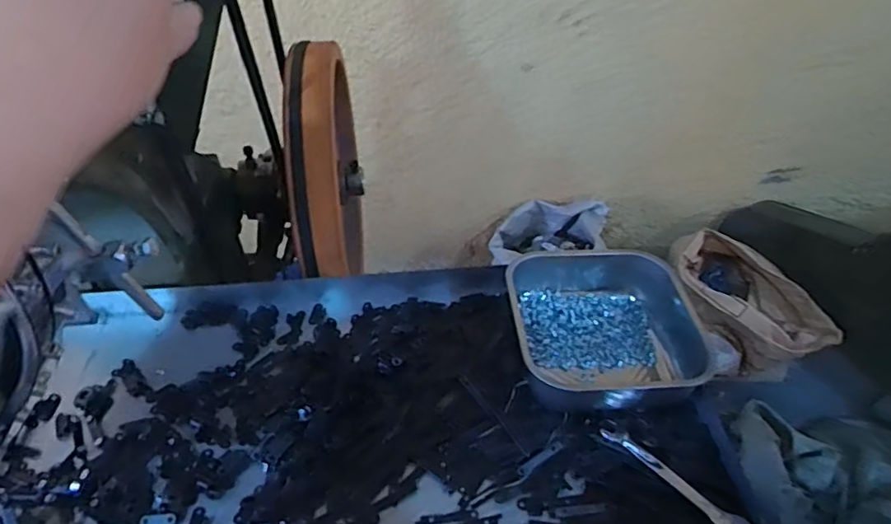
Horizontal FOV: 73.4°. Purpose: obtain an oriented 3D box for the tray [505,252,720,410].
[{"bbox_3d":[0.161,0.059,0.609,0.187,0.064,0.179,-2,45,-1],"label":"tray"}]

